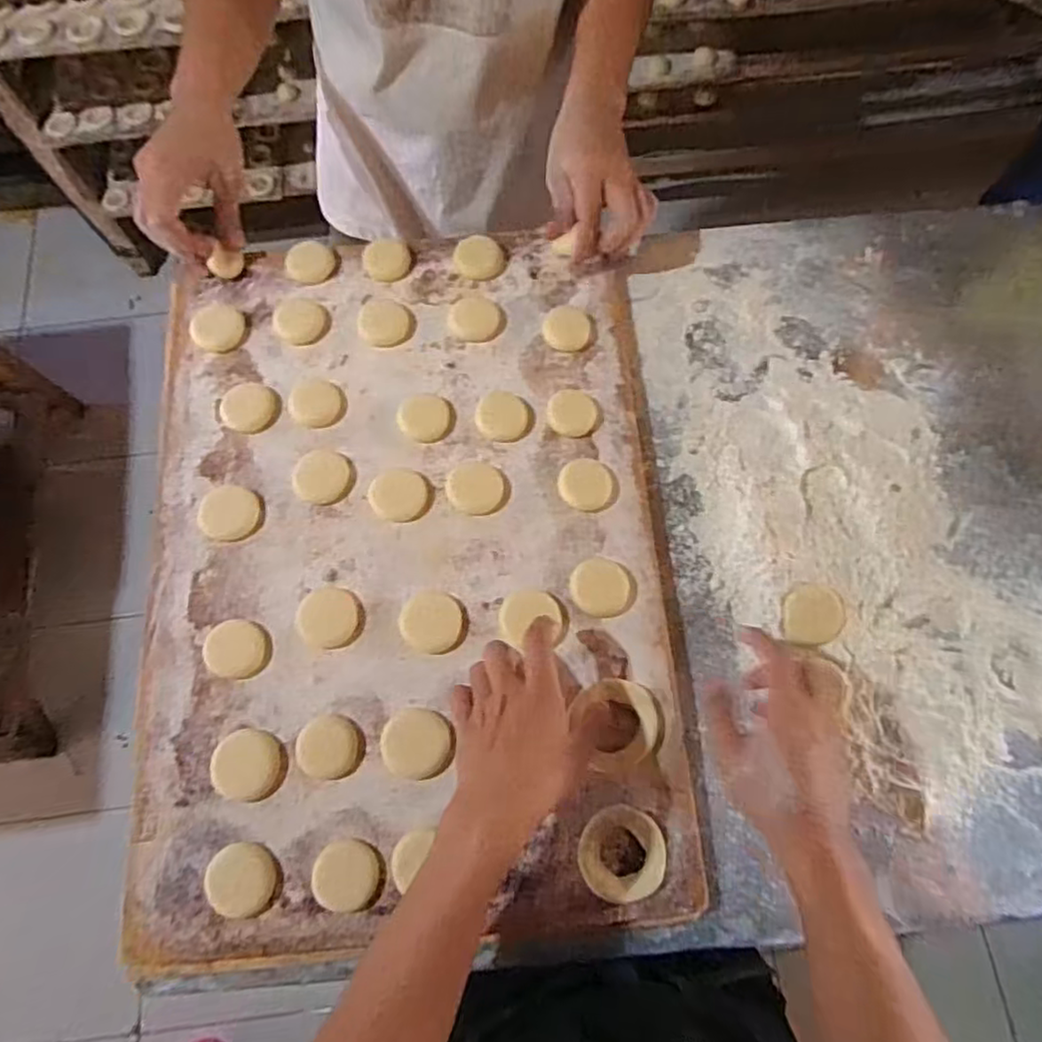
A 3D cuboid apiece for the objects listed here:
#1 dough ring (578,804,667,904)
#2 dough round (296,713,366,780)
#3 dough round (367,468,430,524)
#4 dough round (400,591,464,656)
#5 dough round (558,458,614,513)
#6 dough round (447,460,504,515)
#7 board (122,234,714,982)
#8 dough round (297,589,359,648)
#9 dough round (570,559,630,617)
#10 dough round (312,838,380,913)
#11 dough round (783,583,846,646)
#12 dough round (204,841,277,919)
[{"bbox_3d":[0.074,0.243,0.490,0.060,0.012,0.062,0,72,2],"label":"dough ring"},{"bbox_3d":[-0.147,0.174,0.516,0.049,0.010,0.046,0,72,2],"label":"dough round"},{"bbox_3d":[-0.106,-0.022,0.574,0.049,0.004,0.046,0,72,2],"label":"dough round"},{"bbox_3d":[-0.072,0.082,0.541,0.048,0.005,0.048,0,72,2],"label":"dough round"},{"bbox_3d":[0.056,-0.031,0.579,0.046,0.004,0.047,3,72,3],"label":"dough round"},{"bbox_3d":[-0.039,-0.029,0.578,0.047,0.004,0.047,0,72,2],"label":"dough round"},{"bbox_3d":[-0.094,0.020,0.569,0.431,0.036,0.594,-6,76,0],"label":"board"},{"bbox_3d":[-0.156,0.079,0.542,0.045,0.007,0.047,0,76,1],"label":"dough round"},{"bbox_3d":[0.065,0.055,0.549,0.046,0.009,0.045,0,72,2],"label":"dough round"},{"bbox_3d":[-0.128,0.259,0.488,0.047,0.004,0.047,-2,72,1],"label":"dough round"},{"bbox_3d":[0.242,0.077,0.550,0.053,0.010,0.048,-5,72,0],"label":"dough round"},{"bbox_3d":[-0.206,0.264,0.492,0.050,0.005,0.048,0,72,2],"label":"dough round"}]

